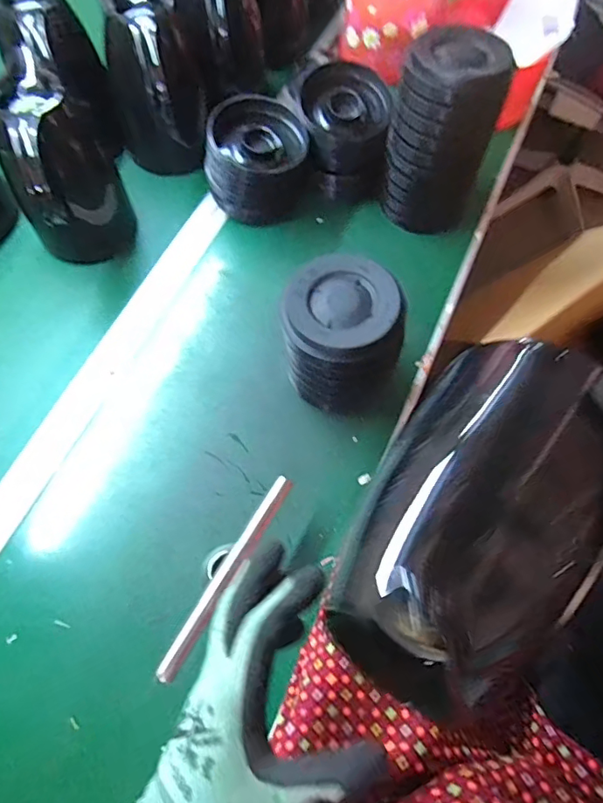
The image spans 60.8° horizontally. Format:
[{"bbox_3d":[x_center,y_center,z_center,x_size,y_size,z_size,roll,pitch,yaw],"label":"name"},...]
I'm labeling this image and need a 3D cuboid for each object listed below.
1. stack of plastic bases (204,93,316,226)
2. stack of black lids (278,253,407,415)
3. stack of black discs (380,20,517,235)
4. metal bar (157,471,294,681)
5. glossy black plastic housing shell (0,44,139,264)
[{"bbox_3d":[-0.058,-0.315,0.678,0.123,0.106,0.107,-38,72,-16],"label":"stack of plastic bases"},{"bbox_3d":[0.043,-0.065,0.556,0.125,0.145,0.126,-10,67,-5],"label":"stack of black lids"},{"bbox_3d":[0.172,-0.326,0.644,0.125,0.194,0.116,17,67,7],"label":"stack of black discs"},{"bbox_3d":[-0.067,0.158,0.475,0.016,0.009,0.201,28,69,11],"label":"metal bar"},{"bbox_3d":[-0.275,-0.260,0.608,0.121,0.194,0.102,-24,69,-11],"label":"glossy black plastic housing shell"}]

